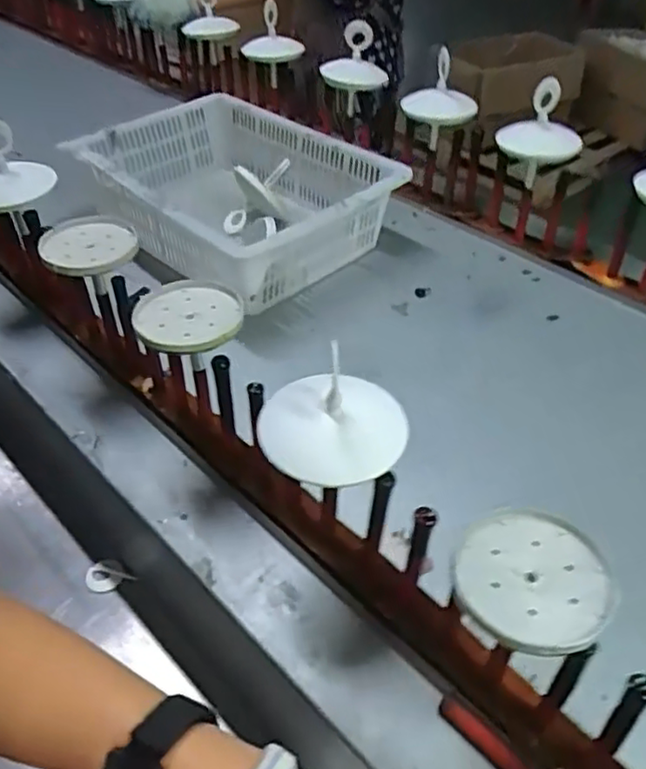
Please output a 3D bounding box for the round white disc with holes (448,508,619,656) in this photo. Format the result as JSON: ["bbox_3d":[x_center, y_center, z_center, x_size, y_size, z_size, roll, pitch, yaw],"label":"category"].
[{"bbox_3d":[0.151,0.138,0.481,0.109,0.014,0.107,2,41,-2],"label":"round white disc with holes"}]

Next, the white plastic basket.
[{"bbox_3d":[-0.147,-0.333,1.155,0.492,0.142,0.405,33,49,29],"label":"white plastic basket"}]

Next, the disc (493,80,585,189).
[{"bbox_3d":[0.330,-0.378,1.019,0.121,0.141,0.104,17,43,15],"label":"disc"}]

